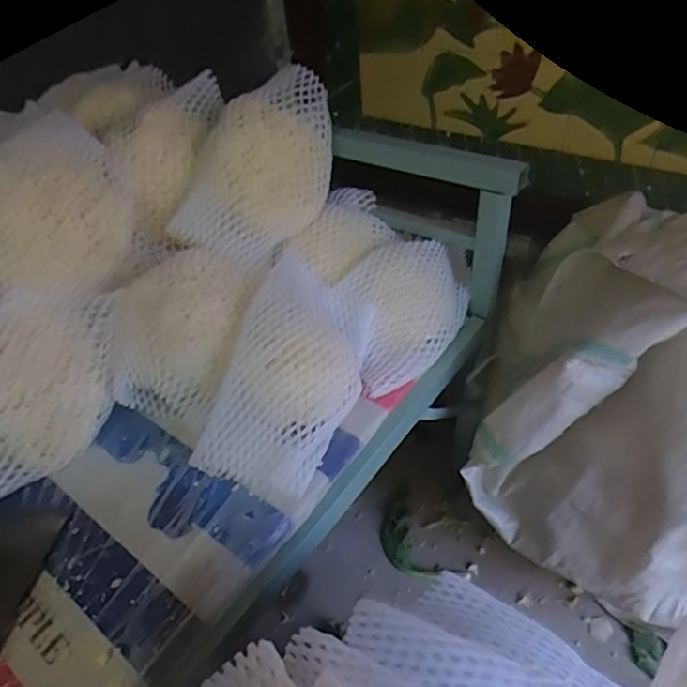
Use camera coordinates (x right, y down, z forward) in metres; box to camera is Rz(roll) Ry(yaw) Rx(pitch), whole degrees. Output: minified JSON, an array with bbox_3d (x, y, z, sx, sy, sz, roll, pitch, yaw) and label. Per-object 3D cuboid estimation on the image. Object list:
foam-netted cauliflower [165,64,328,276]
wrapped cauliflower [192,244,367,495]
[{"bbox_3d":[-0.100,-0.222,0.705,0.109,0.147,0.241,24,50,30],"label":"foam-netted cauliflower"},{"bbox_3d":[-0.053,0.026,0.624,0.130,0.114,0.270,11,44,18],"label":"wrapped cauliflower"}]

